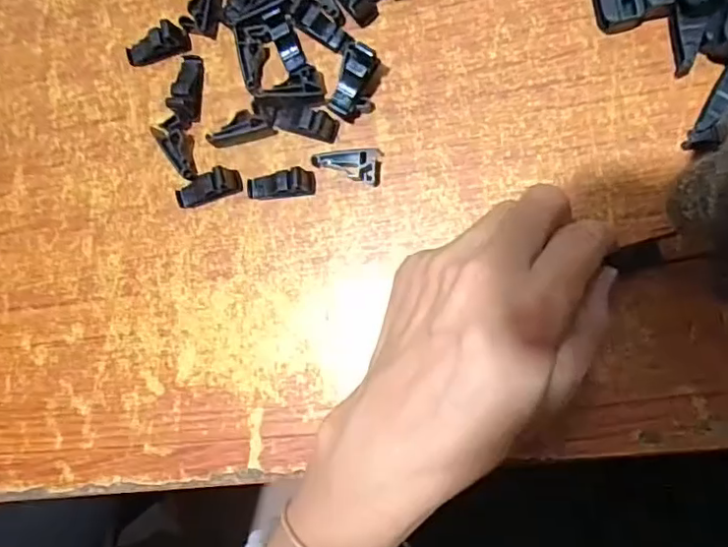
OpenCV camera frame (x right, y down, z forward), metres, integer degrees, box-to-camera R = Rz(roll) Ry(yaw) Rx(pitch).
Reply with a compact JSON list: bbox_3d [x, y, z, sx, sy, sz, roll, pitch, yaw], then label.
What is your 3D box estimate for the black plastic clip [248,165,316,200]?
[{"bbox_3d":[-0.038,-0.039,0.260,0.031,0.014,0.011,-6,86,9],"label":"black plastic clip"}]

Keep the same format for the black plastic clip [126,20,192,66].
[{"bbox_3d":[-0.099,-0.107,0.273,0.031,0.014,0.012,-16,84,8],"label":"black plastic clip"}]

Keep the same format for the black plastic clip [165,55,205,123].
[{"bbox_3d":[-0.082,-0.088,0.270,0.011,0.012,0.030,7,88,10],"label":"black plastic clip"}]

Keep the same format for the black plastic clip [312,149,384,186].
[{"bbox_3d":[-0.007,-0.049,0.258,0.029,0.009,0.016,8,88,10],"label":"black plastic clip"}]

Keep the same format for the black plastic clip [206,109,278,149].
[{"bbox_3d":[-0.057,-0.067,0.267,0.030,0.008,0.014,-15,84,8],"label":"black plastic clip"}]

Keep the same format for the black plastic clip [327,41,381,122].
[{"bbox_3d":[-0.003,-0.083,0.254,0.015,0.021,0.029,23,90,10],"label":"black plastic clip"}]

